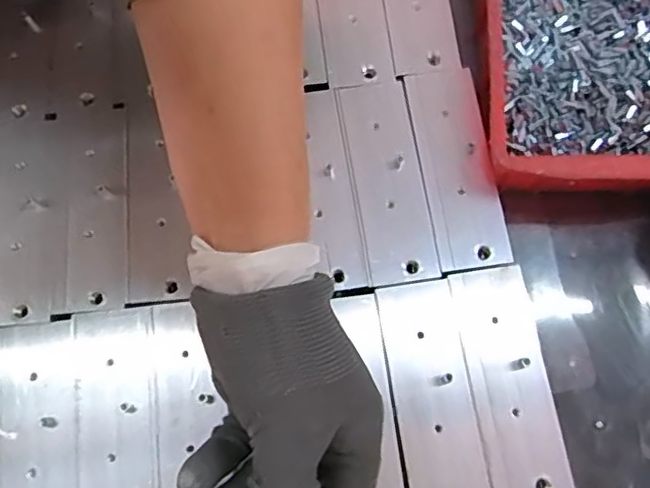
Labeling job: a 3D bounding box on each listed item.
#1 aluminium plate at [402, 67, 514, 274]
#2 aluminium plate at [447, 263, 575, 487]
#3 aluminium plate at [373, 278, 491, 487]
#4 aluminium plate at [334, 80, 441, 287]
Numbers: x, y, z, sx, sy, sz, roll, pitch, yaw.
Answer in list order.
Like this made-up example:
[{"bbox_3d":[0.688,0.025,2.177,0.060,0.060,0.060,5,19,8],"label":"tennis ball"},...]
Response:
[{"bbox_3d":[0.077,-0.047,0.362,0.042,0.004,0.125,-9,75,-1],"label":"aluminium plate"},{"bbox_3d":[0.098,0.073,0.325,0.041,0.005,0.122,-9,75,-1],"label":"aluminium plate"},{"bbox_3d":[0.057,0.081,0.326,0.042,0.005,0.123,-9,75,-1],"label":"aluminium plate"},{"bbox_3d":[0.036,-0.039,0.361,0.042,0.004,0.126,-9,75,-1],"label":"aluminium plate"}]

